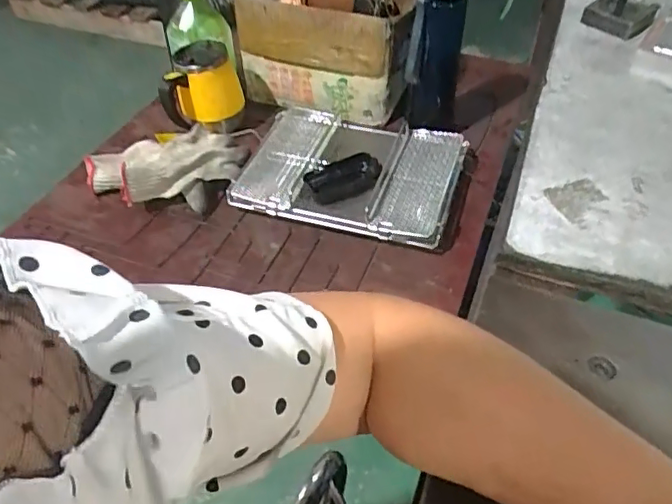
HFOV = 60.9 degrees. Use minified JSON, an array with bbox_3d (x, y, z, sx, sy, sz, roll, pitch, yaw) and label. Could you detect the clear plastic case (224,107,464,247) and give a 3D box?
[{"bbox_3d":[0.022,-0.126,0.865,0.322,0.050,0.250,14,47,13],"label":"clear plastic case"}]

